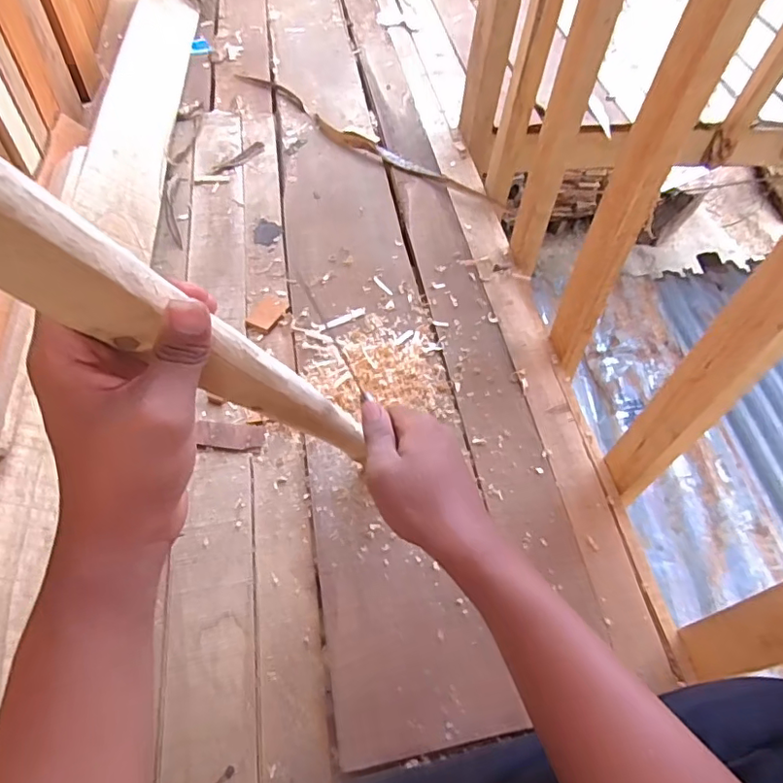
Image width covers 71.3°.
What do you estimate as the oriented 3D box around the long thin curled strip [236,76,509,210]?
[{"bbox_3d":[-0.065,-0.490,1.049,0.631,0.014,0.077,35,60,18],"label":"long thin curled strip"}]

